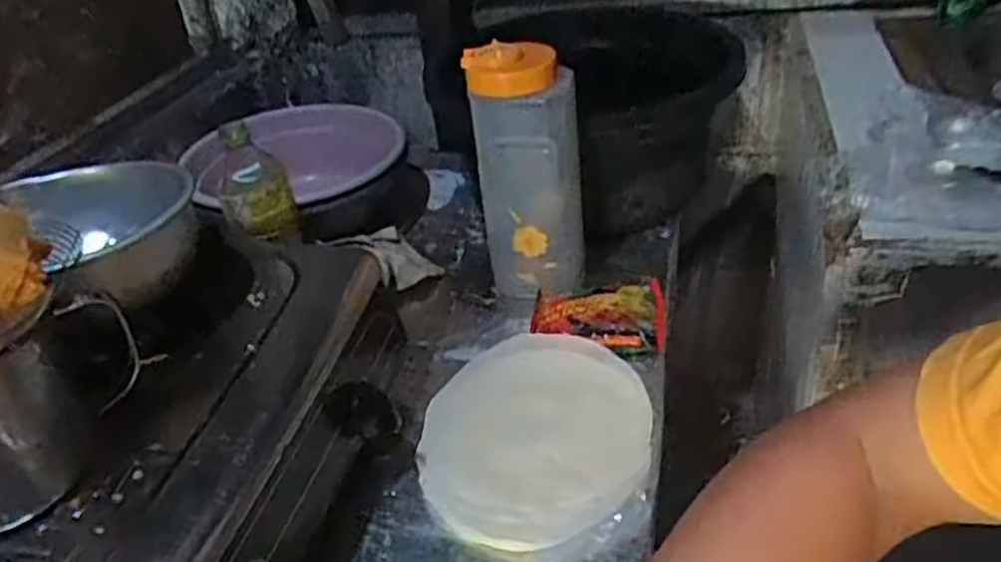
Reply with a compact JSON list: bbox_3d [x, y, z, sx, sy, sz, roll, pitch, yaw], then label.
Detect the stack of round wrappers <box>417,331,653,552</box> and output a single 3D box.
[{"bbox_3d":[0.031,0.137,0.716,0.205,0.025,0.242,-1,34,9],"label":"stack of round wrappers"}]

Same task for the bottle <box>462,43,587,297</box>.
[{"bbox_3d":[0.032,-0.116,0.855,0.114,0.278,0.097,-5,34,3],"label":"bottle"}]

